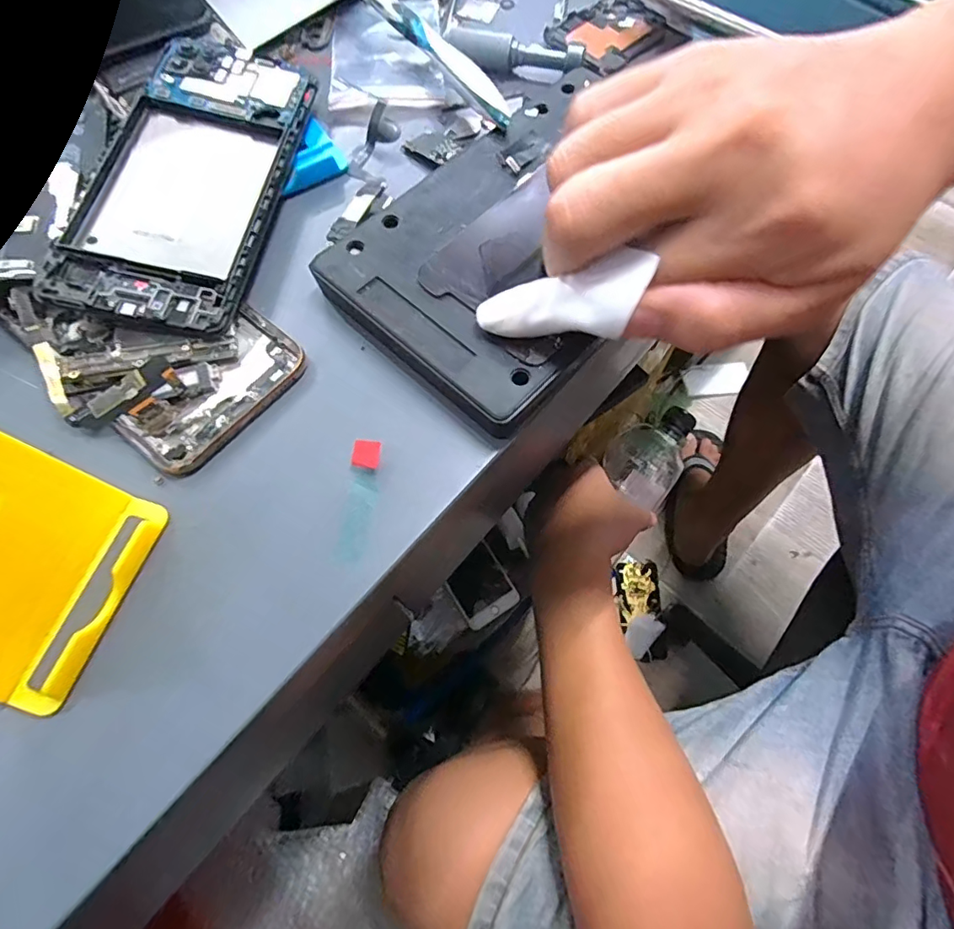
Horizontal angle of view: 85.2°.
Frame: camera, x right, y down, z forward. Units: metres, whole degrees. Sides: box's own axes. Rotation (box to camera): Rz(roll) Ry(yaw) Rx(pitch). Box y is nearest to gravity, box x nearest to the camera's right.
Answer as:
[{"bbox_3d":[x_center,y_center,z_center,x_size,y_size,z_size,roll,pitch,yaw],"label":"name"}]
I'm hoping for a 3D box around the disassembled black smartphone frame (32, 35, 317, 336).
[{"bbox_3d":[-0.124,-0.129,0.230,0.073,0.007,0.156,11,69,-4],"label":"disassembled black smartphone frame"}]

